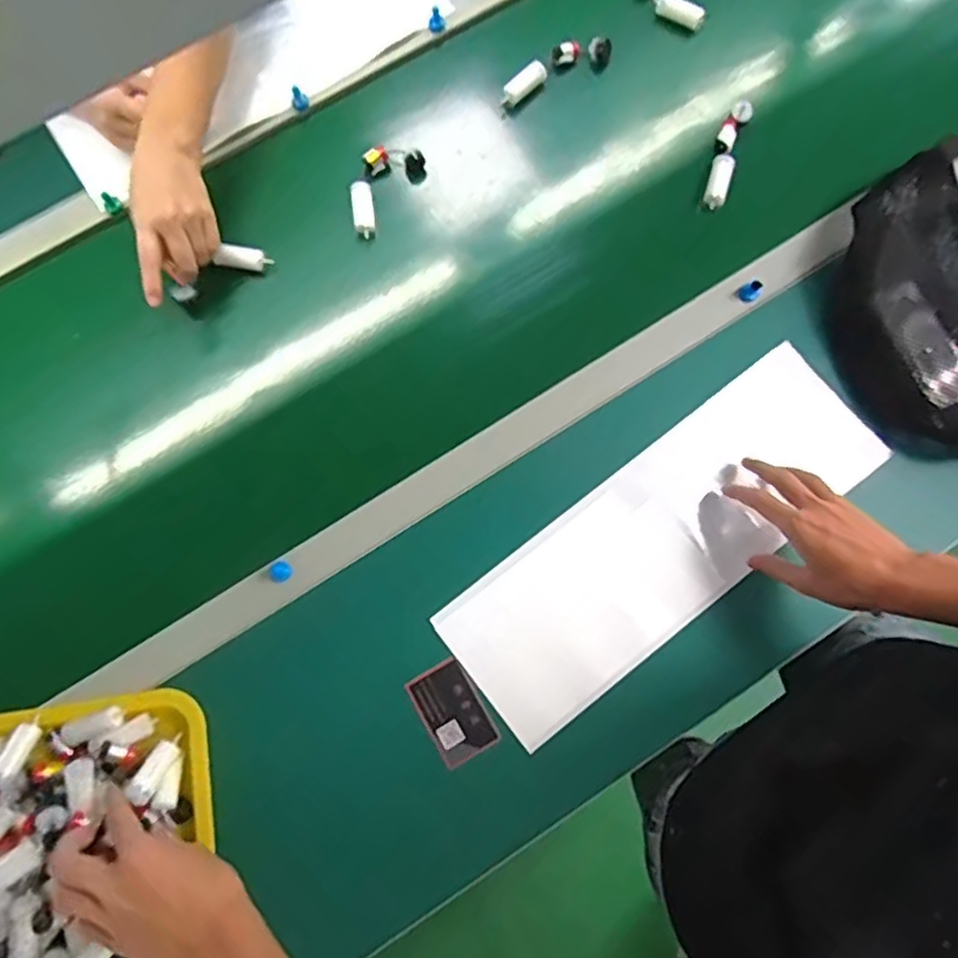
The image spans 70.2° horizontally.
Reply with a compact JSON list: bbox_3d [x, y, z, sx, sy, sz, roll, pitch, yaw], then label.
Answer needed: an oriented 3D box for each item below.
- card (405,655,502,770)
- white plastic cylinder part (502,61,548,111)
[{"bbox_3d":[-0.024,0.213,0.622,0.055,0.004,0.087,-29,81,-6],"label":"card"},{"bbox_3d":[0.049,-0.430,0.743,0.060,0.018,0.021,-41,82,6],"label":"white plastic cylinder part"}]

